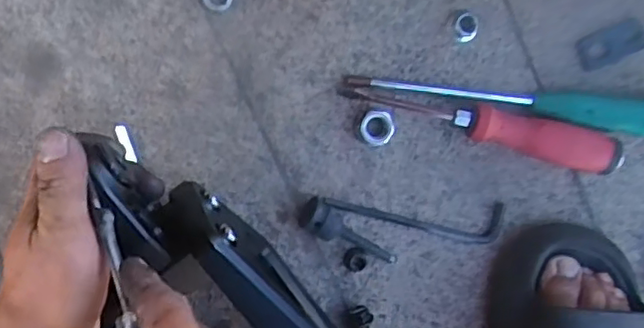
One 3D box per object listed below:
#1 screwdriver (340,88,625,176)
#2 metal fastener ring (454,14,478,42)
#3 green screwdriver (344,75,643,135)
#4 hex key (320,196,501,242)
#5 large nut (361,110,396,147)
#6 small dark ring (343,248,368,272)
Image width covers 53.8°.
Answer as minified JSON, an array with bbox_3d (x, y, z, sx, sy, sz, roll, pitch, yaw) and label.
[{"bbox_3d":[0.121,-0.028,0.460,0.206,0.035,0.027,14,93,-9],"label":"screwdriver"},{"bbox_3d":[0.106,-0.101,0.468,0.018,0.013,0.021,-21,98,-5],"label":"metal fastener ring"},{"bbox_3d":[0.148,-0.046,0.470,0.256,0.022,0.030,6,94,-8],"label":"green screwdriver"},{"bbox_3d":[0.069,0.042,0.476,0.135,0.010,0.030,4,95,-8],"label":"hex key"},{"bbox_3d":[0.040,-0.026,0.460,0.025,0.013,0.026,-1,95,-8],"label":"large nut"},{"bbox_3d":[0.025,0.072,0.474,0.017,0.007,0.018,-1,95,-8],"label":"small dark ring"}]

